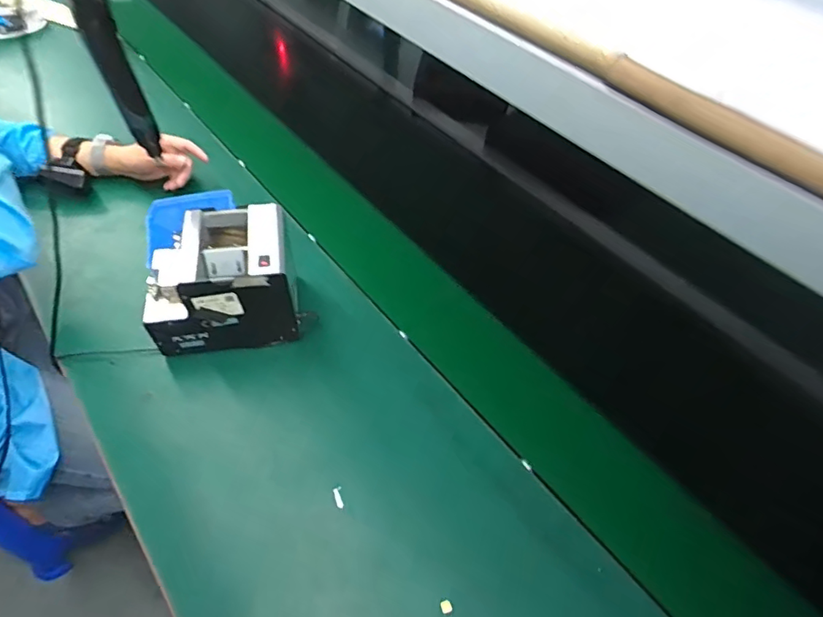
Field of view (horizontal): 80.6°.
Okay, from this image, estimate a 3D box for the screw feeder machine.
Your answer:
[{"bbox_3d":[-0.259,-0.033,0.666,0.189,0.167,0.135,-6,53,-9],"label":"screw feeder machine"}]

